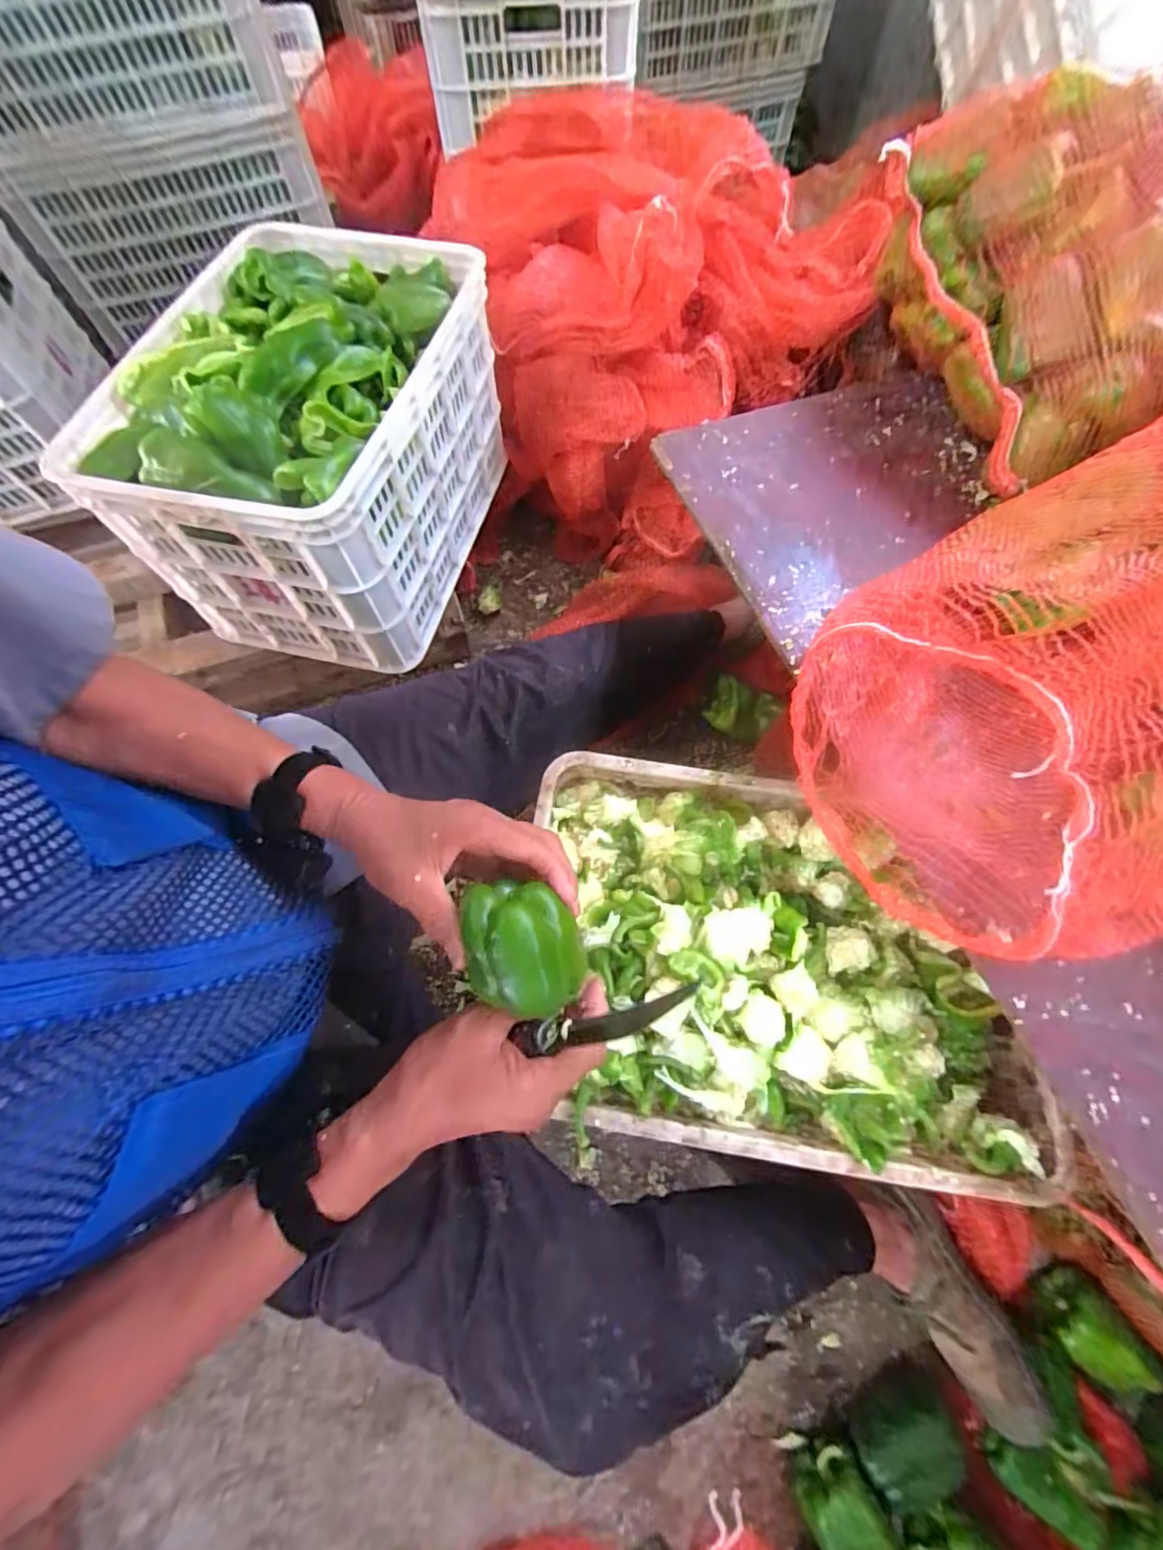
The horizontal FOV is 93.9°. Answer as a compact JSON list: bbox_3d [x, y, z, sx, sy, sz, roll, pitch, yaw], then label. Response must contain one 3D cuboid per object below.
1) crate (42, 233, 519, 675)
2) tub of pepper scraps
[{"bbox_3d":[-0.359,-0.469,0.781,0.364,0.312,0.520,12,69,6],"label":"crate"},{"bbox_3d":[0.198,0.178,0.545,0.504,0.117,0.352,8,69,4],"label":"tub of pepper scraps"}]

